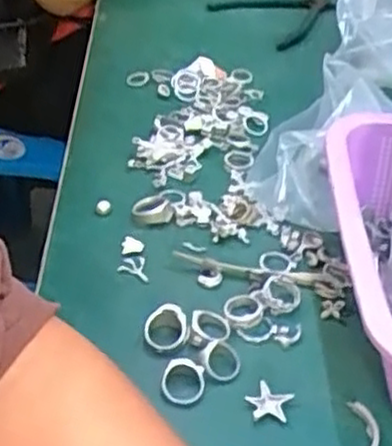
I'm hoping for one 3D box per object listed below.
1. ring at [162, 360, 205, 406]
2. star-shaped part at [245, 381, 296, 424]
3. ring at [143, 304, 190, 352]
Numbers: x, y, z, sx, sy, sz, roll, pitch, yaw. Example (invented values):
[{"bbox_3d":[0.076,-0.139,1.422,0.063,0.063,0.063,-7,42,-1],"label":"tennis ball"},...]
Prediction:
[{"bbox_3d":[-0.007,0.086,0.404,0.023,0.009,0.024,1,39,-1],"label":"ring"},{"bbox_3d":[0.039,0.097,0.399,0.023,0.004,0.022,17,41,21],"label":"star-shaped part"},{"bbox_3d":[-0.017,0.062,0.429,0.027,0.010,0.027,-4,77,-4],"label":"ring"}]

